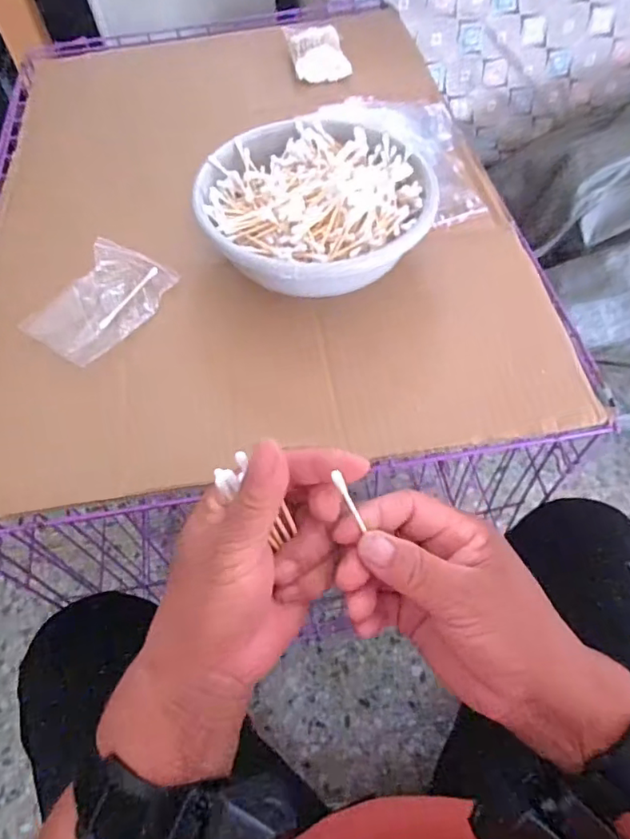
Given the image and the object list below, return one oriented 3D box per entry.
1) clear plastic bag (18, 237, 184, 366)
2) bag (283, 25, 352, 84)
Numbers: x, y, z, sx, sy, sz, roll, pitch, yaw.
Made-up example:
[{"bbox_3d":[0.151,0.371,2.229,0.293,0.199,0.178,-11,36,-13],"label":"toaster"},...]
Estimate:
[{"bbox_3d":[-0.176,-0.097,0.450,0.082,0.025,0.106,26,63,18],"label":"clear plastic bag"},{"bbox_3d":[0.001,-0.438,0.657,0.061,0.031,0.090,-13,58,-5],"label":"bag"}]

